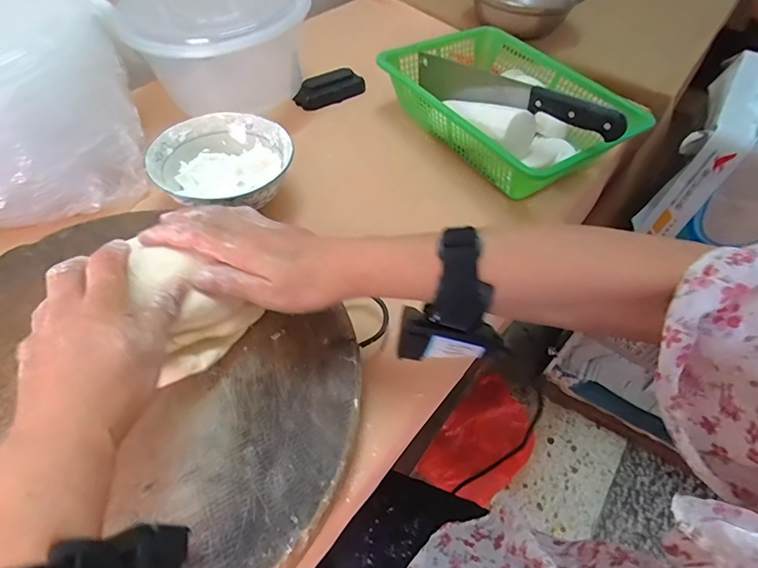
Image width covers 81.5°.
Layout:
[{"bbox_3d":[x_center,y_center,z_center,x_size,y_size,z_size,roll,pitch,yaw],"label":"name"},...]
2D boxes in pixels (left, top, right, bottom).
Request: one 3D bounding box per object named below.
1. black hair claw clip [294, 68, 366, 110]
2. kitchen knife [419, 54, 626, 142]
[{"bbox_3d":[-0.072,-0.288,0.647,0.107,0.036,0.036,-21,55,-19],"label":"black hair claw clip"},{"bbox_3d":[0.152,-0.232,0.539,0.027,0.051,0.294,-30,46,-25],"label":"kitchen knife"}]

